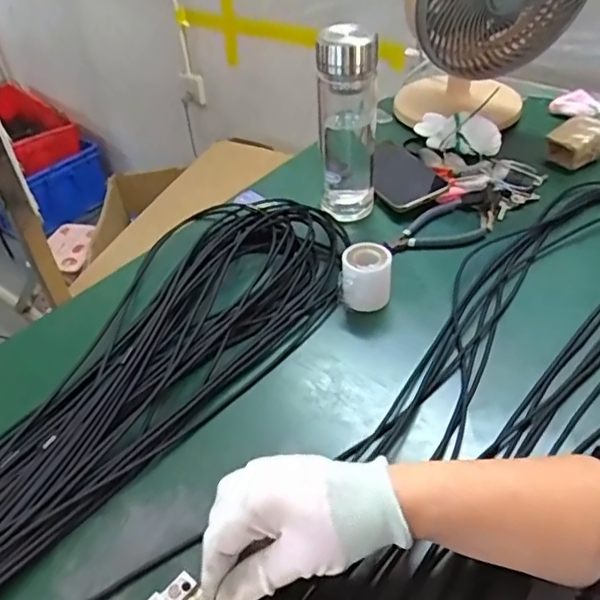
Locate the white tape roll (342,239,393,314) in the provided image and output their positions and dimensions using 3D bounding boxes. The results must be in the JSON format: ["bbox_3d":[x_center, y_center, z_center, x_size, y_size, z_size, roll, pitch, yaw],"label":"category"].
[{"bbox_3d":[0.067,-0.022,0.583,0.048,0.057,0.048,-3,40,3],"label":"white tape roll"}]

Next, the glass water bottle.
[{"bbox_3d":[0.054,-0.199,0.668,0.064,0.221,0.073,-3,40,3],"label":"glass water bottle"}]

